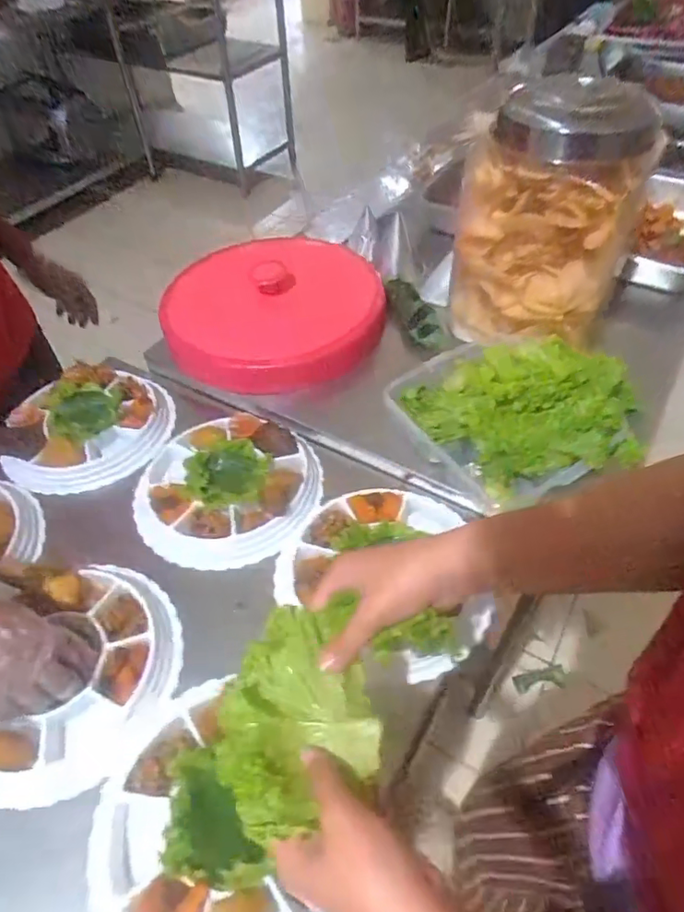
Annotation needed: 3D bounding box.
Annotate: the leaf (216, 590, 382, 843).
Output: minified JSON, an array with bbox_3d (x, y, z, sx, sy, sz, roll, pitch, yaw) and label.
[{"bbox_3d":[-0.029,0.165,0.357,0.104,0.047,0.119,-14,49,-7],"label":"leaf"}]

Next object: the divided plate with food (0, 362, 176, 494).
[{"bbox_3d":[-0.347,-0.049,0.773,0.205,0.045,0.211,-1,49,1],"label":"divided plate with food"}]

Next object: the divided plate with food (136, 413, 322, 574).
[{"bbox_3d":[-0.142,0.037,0.687,0.225,0.044,0.204,-11,50,-7],"label":"divided plate with food"}]

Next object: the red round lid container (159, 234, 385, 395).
[{"bbox_3d":[-0.095,-0.245,0.868,0.303,0.098,0.345,4,50,6],"label":"red round lid container"}]

